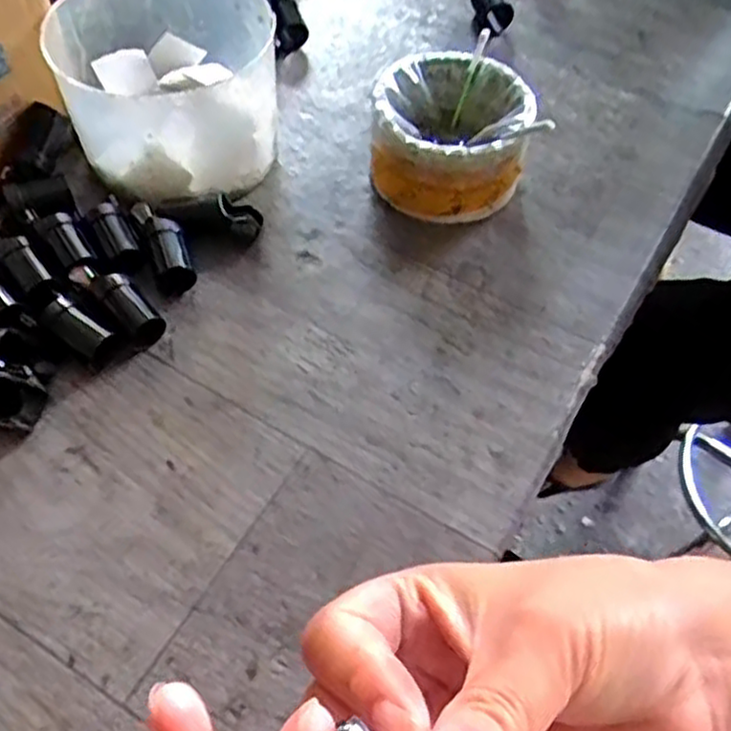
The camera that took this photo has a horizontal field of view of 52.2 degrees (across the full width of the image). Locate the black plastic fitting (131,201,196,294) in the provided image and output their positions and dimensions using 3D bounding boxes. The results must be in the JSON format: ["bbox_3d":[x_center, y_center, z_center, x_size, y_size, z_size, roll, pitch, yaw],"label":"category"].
[{"bbox_3d":[-0.103,-0.060,0.384,0.017,0.018,0.054,-22,61,-15],"label":"black plastic fitting"}]

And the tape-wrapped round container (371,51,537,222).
[{"bbox_3d":[0.046,-0.129,0.419,0.082,0.054,0.087,1,57,-2],"label":"tape-wrapped round container"}]

